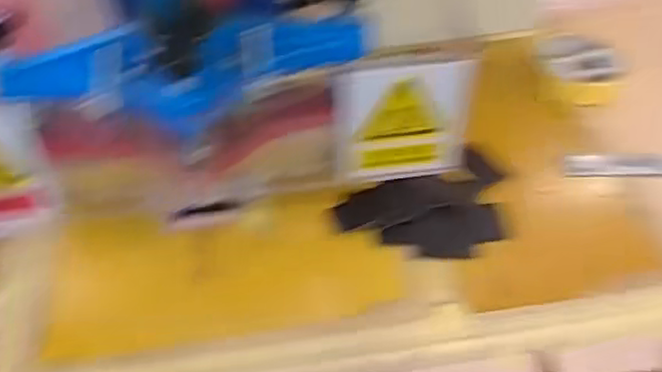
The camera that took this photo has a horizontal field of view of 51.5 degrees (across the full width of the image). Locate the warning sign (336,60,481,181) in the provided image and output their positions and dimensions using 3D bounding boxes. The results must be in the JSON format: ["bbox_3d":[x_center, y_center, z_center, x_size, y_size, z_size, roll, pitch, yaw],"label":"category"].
[{"bbox_3d":[0.052,-0.043,0.485,0.094,0.093,0.012,-8,47,-6],"label":"warning sign"}]

